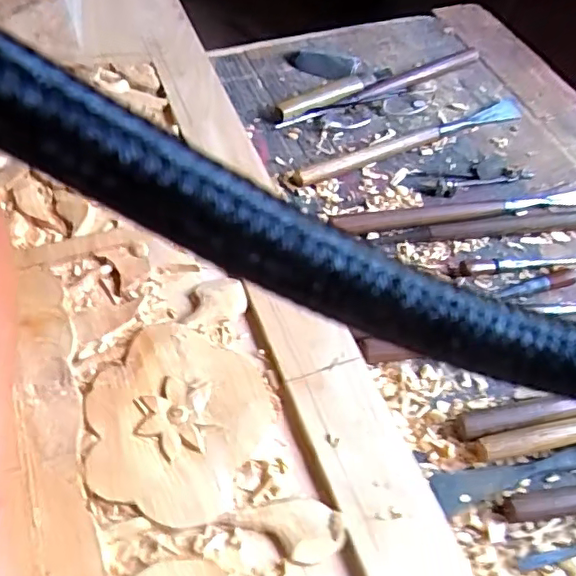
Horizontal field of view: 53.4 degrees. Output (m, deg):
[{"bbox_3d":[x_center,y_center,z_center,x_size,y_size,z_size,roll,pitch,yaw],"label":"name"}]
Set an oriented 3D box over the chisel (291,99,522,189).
[{"bbox_3d":[0.124,-0.147,0.558,0.261,0.012,0.027,-22,49,-18],"label":"chisel"}]

